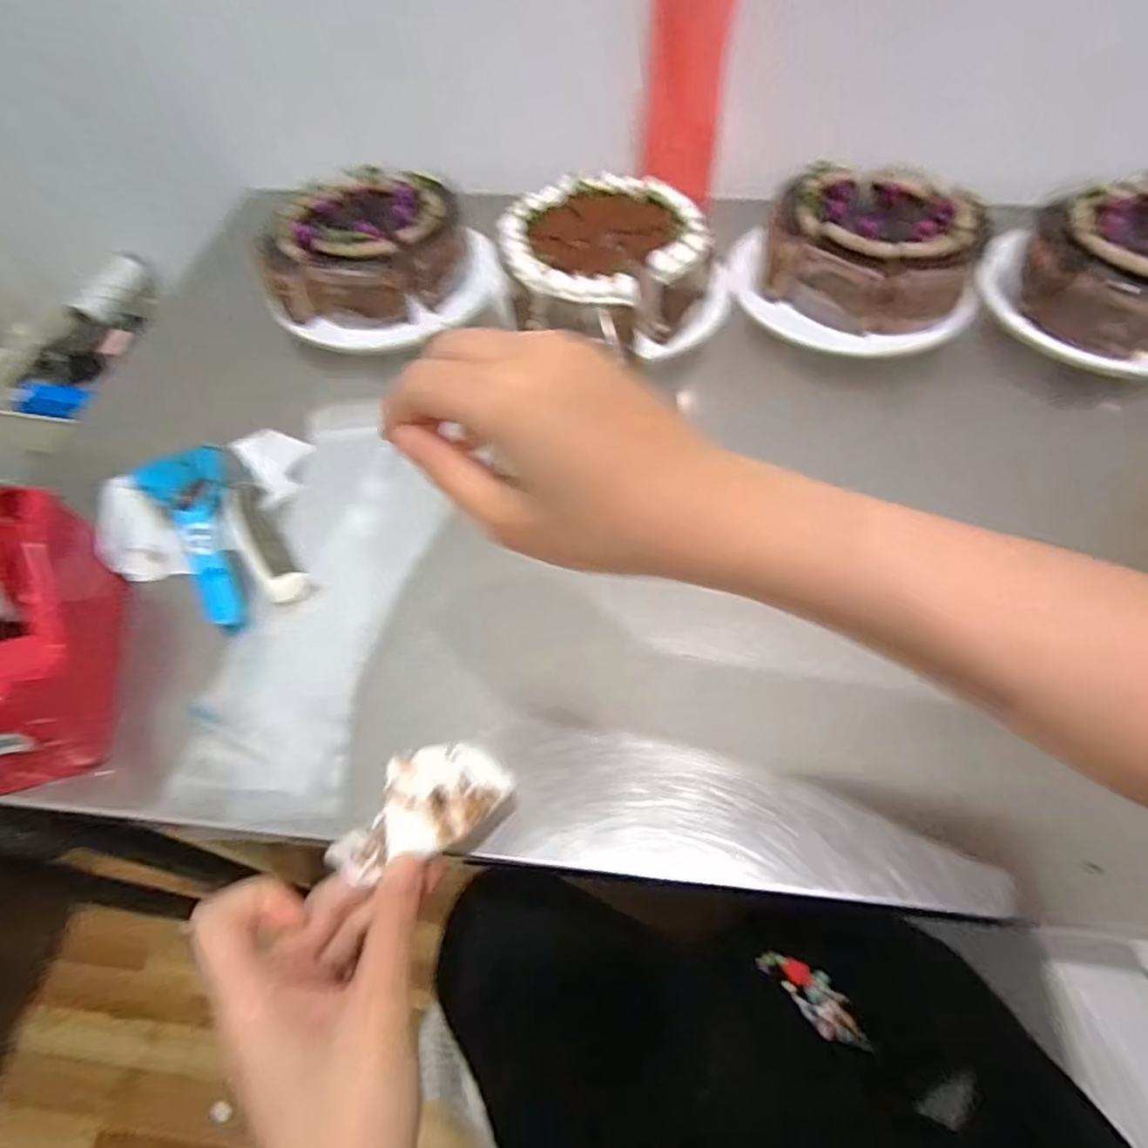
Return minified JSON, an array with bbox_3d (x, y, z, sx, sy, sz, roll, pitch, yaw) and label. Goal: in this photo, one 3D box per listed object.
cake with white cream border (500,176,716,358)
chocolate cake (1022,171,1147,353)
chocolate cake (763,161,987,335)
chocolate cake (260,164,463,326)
[{"bbox_3d":[0.027,-0.275,0.558,0.169,0.064,0.166,-9,57,-4],"label":"cake with white cream border"},{"bbox_3d":[0.472,-0.257,0.529,0.168,0.062,0.155,-23,59,-12],"label":"chocolate cake"},{"bbox_3d":[0.260,-0.284,0.556,0.179,0.065,0.142,12,58,10],"label":"chocolate cake"},{"bbox_3d":[-0.182,-0.301,0.584,0.144,0.068,0.154,-1,57,2],"label":"chocolate cake"}]

